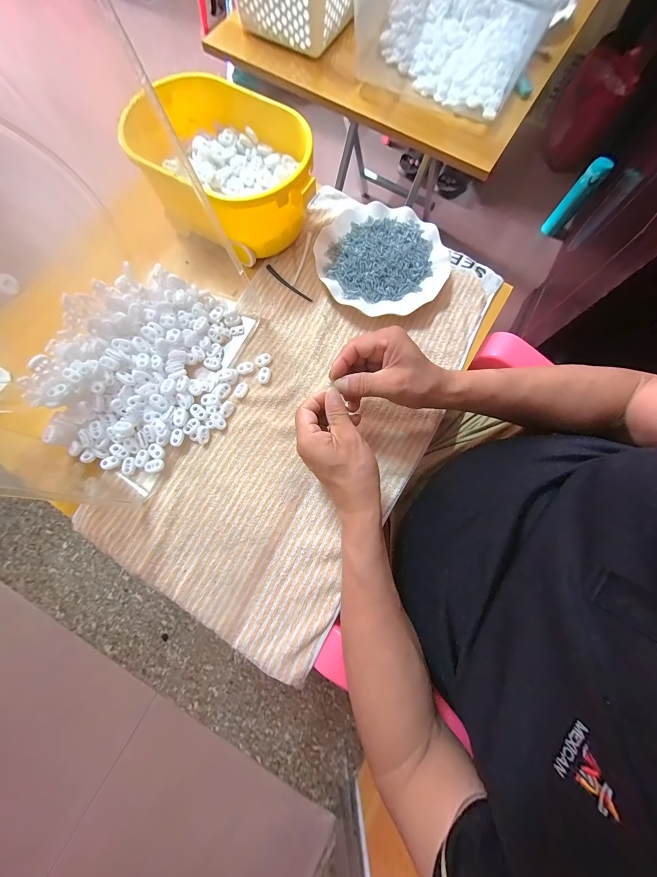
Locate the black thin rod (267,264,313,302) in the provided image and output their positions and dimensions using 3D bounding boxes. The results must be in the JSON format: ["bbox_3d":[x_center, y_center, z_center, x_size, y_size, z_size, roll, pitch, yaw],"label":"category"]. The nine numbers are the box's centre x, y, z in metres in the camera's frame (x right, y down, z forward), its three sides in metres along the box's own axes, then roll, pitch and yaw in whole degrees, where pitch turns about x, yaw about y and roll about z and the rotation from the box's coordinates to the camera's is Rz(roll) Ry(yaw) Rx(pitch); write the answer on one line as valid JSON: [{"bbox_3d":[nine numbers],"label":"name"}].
[{"bbox_3d":[-0.058,-0.224,0.420,0.086,0.004,0.010,40,79,8],"label":"black thin rod"}]

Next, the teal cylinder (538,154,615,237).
[{"bbox_3d":[0.838,-0.810,0.989,0.067,0.203,0.055,41,79,8],"label":"teal cylinder"}]

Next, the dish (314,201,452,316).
[{"bbox_3d":[0.080,-0.259,0.423,0.187,0.024,0.174,0,76,-1],"label":"dish"}]

